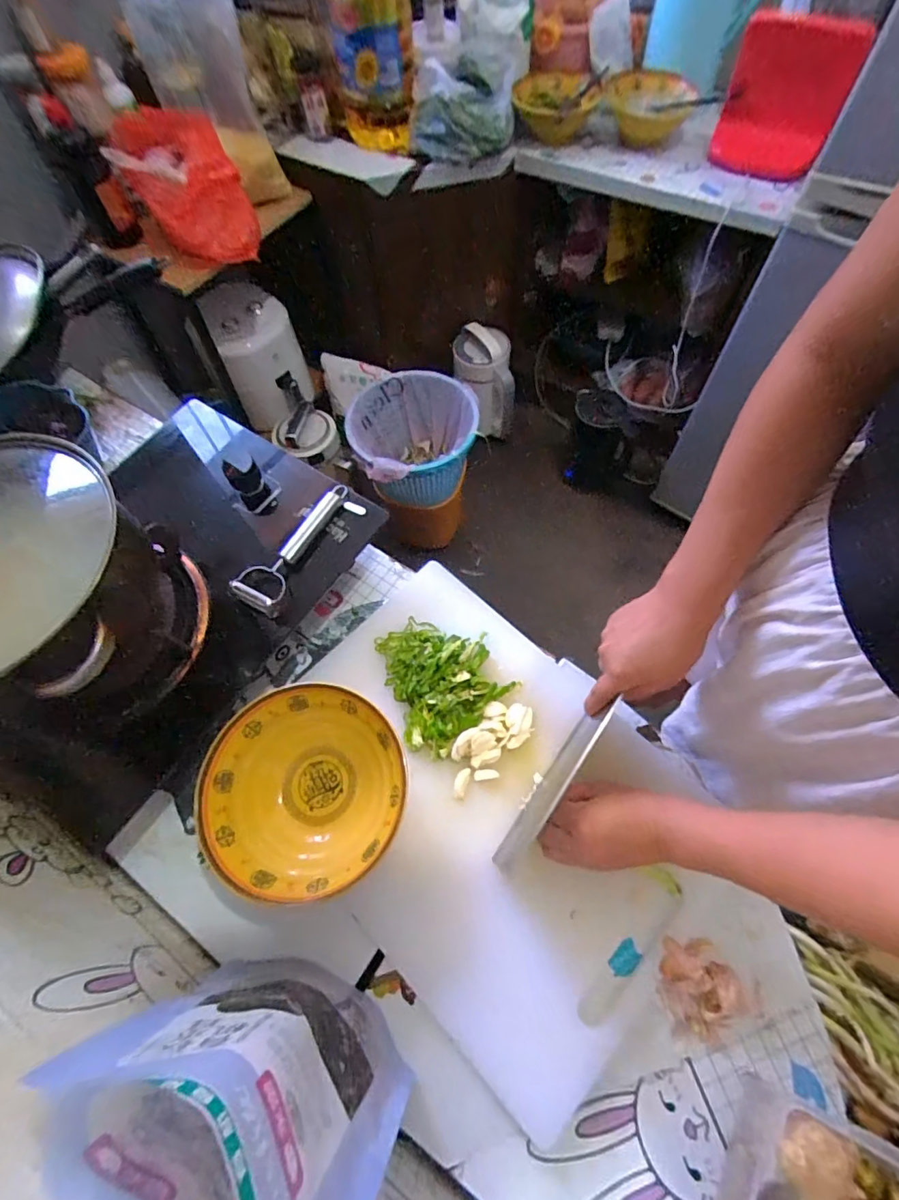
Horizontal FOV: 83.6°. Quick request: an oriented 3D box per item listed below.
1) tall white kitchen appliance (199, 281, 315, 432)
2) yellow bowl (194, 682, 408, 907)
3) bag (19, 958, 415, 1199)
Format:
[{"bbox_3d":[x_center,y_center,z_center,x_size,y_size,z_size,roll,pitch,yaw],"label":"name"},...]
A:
[{"bbox_3d":[-0.518,-0.678,1.398,0.204,0.295,0.190,-20,64,-6],"label":"tall white kitchen appliance"},{"bbox_3d":[-0.135,0.179,0.479,0.180,0.063,0.180,-1,64,3],"label":"yellow bowl"},{"bbox_3d":[-0.121,0.309,0.331,0.183,0.266,0.073,30,69,17],"label":"bag"}]

